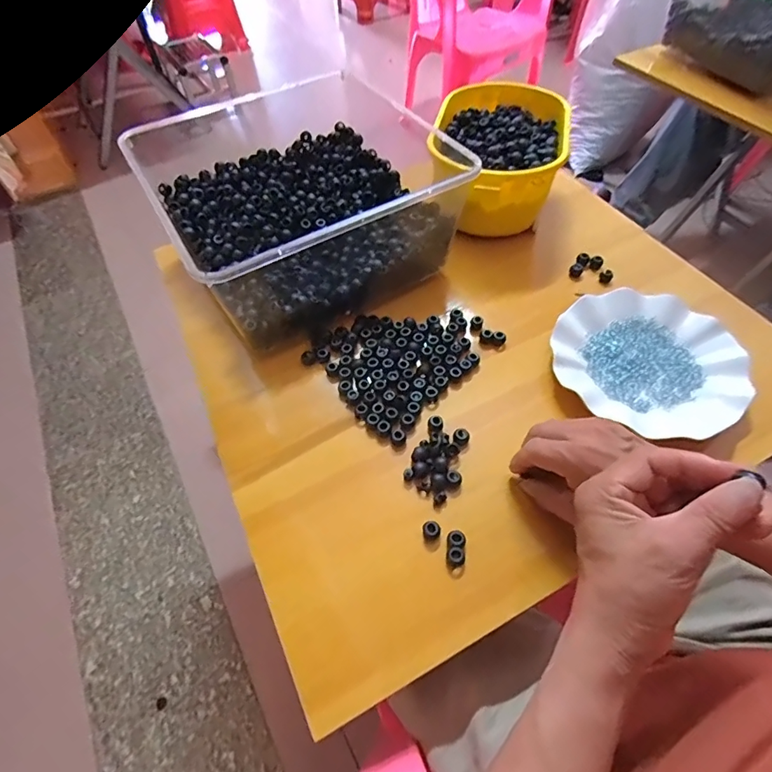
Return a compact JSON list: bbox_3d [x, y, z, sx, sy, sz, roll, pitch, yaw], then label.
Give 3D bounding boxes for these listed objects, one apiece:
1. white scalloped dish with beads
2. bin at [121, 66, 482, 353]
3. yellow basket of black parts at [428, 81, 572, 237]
[{"bbox_3d":[0.267,-0.029,0.473,0.177,0.026,0.167,0,55,1],"label":"white scalloped dish with beads"},{"bbox_3d":[-0.098,-0.212,0.528,0.299,0.128,0.282,-31,59,-18],"label":"bin"},{"bbox_3d":[0.145,-0.304,0.597,0.165,0.115,0.252,9,56,7],"label":"yellow basket of black parts"}]

